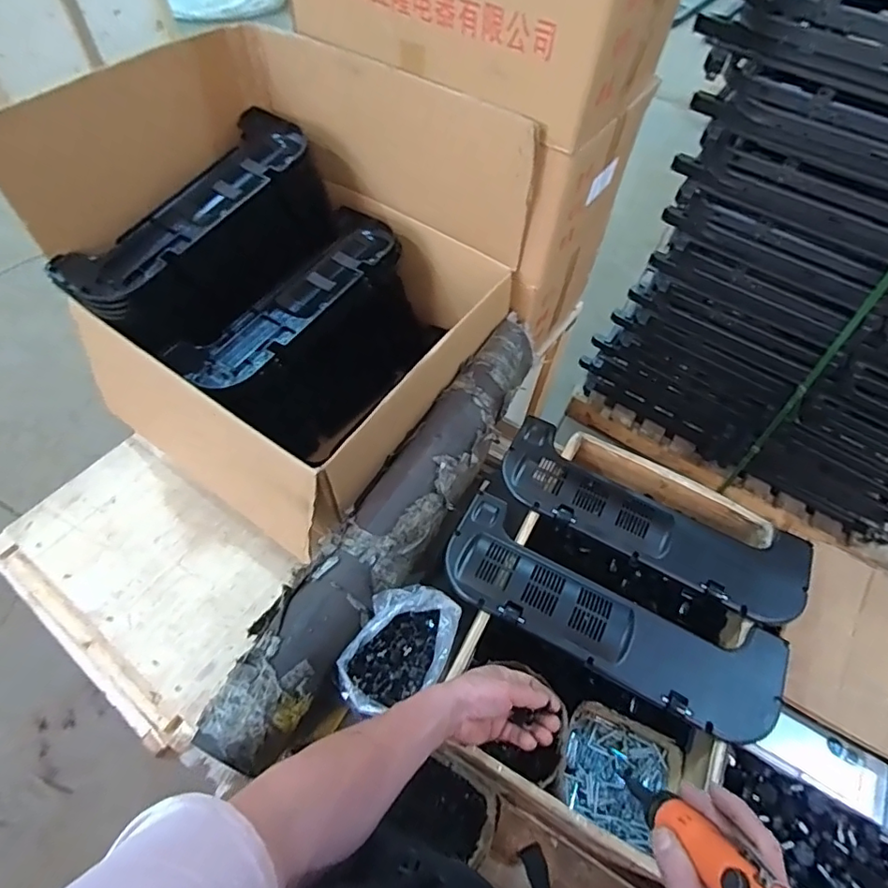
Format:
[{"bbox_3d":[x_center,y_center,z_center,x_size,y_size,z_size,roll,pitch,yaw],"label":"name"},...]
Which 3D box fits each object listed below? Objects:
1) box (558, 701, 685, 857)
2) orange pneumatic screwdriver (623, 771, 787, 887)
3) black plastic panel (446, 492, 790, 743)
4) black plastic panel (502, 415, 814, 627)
[{"bbox_3d":[0.244,0.462,0.756,0.149,0.047,0.146,24,59,11],"label":"box"},{"bbox_3d":[0.214,0.327,0.396,0.041,0.210,0.046,-7,82,-8],"label":"orange pneumatic screwdriver"},{"bbox_3d":[0.229,0.236,0.747,0.477,0.021,0.158,25,60,12],"label":"black plastic panel"},{"bbox_3d":[0.323,0.111,0.835,0.477,0.031,0.166,25,60,12],"label":"black plastic panel"}]

